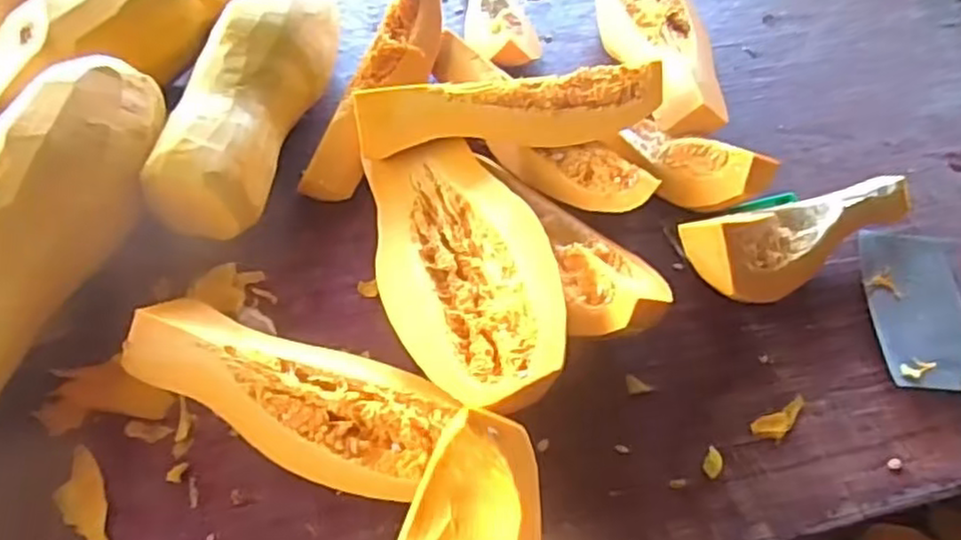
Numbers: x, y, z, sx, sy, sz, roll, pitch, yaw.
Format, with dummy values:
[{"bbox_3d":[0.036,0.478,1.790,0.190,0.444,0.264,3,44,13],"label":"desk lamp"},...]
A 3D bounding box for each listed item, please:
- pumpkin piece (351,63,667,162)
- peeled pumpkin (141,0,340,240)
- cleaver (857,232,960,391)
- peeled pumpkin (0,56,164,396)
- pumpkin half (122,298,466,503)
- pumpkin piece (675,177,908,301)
[{"bbox_3d":[0.030,-0.161,0.722,0.306,0.056,0.057,-6,53,-6],"label":"pumpkin piece"},{"bbox_3d":[-0.235,-0.189,0.732,0.100,0.099,0.340,10,53,6],"label":"peeled pumpkin"},{"bbox_3d":[0.415,0.066,0.641,0.091,0.033,0.283,3,53,1],"label":"cleaver"},{"bbox_3d":[-0.392,-0.036,0.617,0.113,0.095,0.352,15,68,9],"label":"peeled pumpkin"},{"bbox_3d":[-0.153,0.103,0.583,0.294,0.066,0.100,19,54,12],"label":"pumpkin half"},{"bbox_3d":[0.317,-0.041,0.683,0.272,0.097,0.082,-24,57,-19],"label":"pumpkin piece"}]

